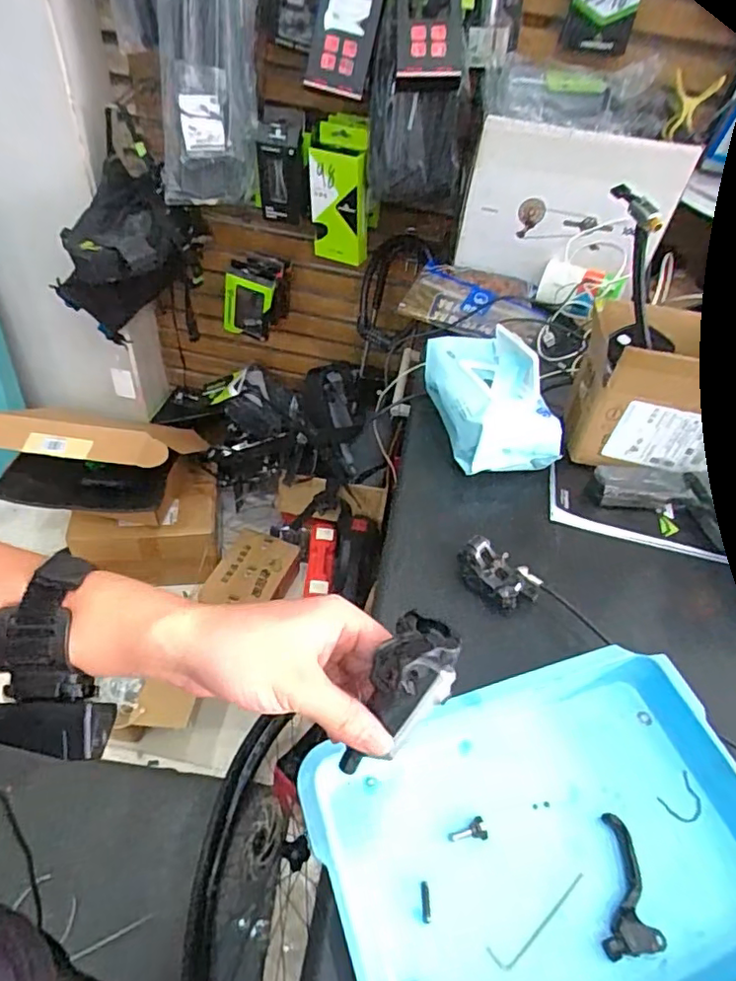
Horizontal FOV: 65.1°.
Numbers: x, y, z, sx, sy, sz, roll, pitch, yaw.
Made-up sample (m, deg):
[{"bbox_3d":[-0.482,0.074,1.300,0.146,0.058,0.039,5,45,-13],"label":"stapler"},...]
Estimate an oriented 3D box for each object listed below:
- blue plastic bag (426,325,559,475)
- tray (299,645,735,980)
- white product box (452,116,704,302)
[{"bbox_3d":[0.126,-0.108,0.674,0.111,0.104,0.207,-15,52,-20],"label":"blue plastic bag"},{"bbox_3d":[0.133,0.249,0.401,0.314,0.047,0.219,-13,49,-16],"label":"tray"},{"bbox_3d":[0.308,-0.429,0.895,0.307,0.217,0.054,11,45,3],"label":"white product box"}]

